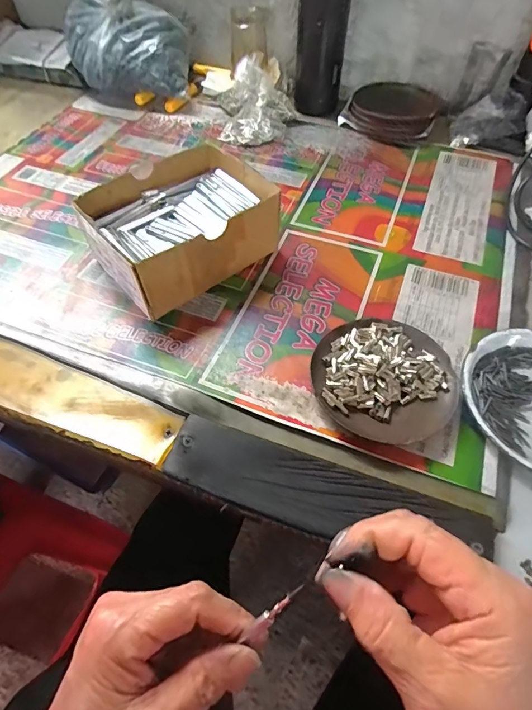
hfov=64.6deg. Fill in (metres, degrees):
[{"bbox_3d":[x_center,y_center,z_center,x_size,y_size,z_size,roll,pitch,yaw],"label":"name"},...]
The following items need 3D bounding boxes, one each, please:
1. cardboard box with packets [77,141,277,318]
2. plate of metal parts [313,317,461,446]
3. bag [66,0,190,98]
[{"bbox_3d":[-0.083,-0.128,0.415,0.159,0.069,0.122,-37,63,-23],"label":"cardboard box with packets"},{"bbox_3d":[0.096,0.017,0.343,0.111,0.025,0.108,0,56,0],"label":"plate of metal parts"},{"bbox_3d":[-0.200,-0.445,0.593,0.177,0.142,0.110,2,56,1],"label":"bag"}]

